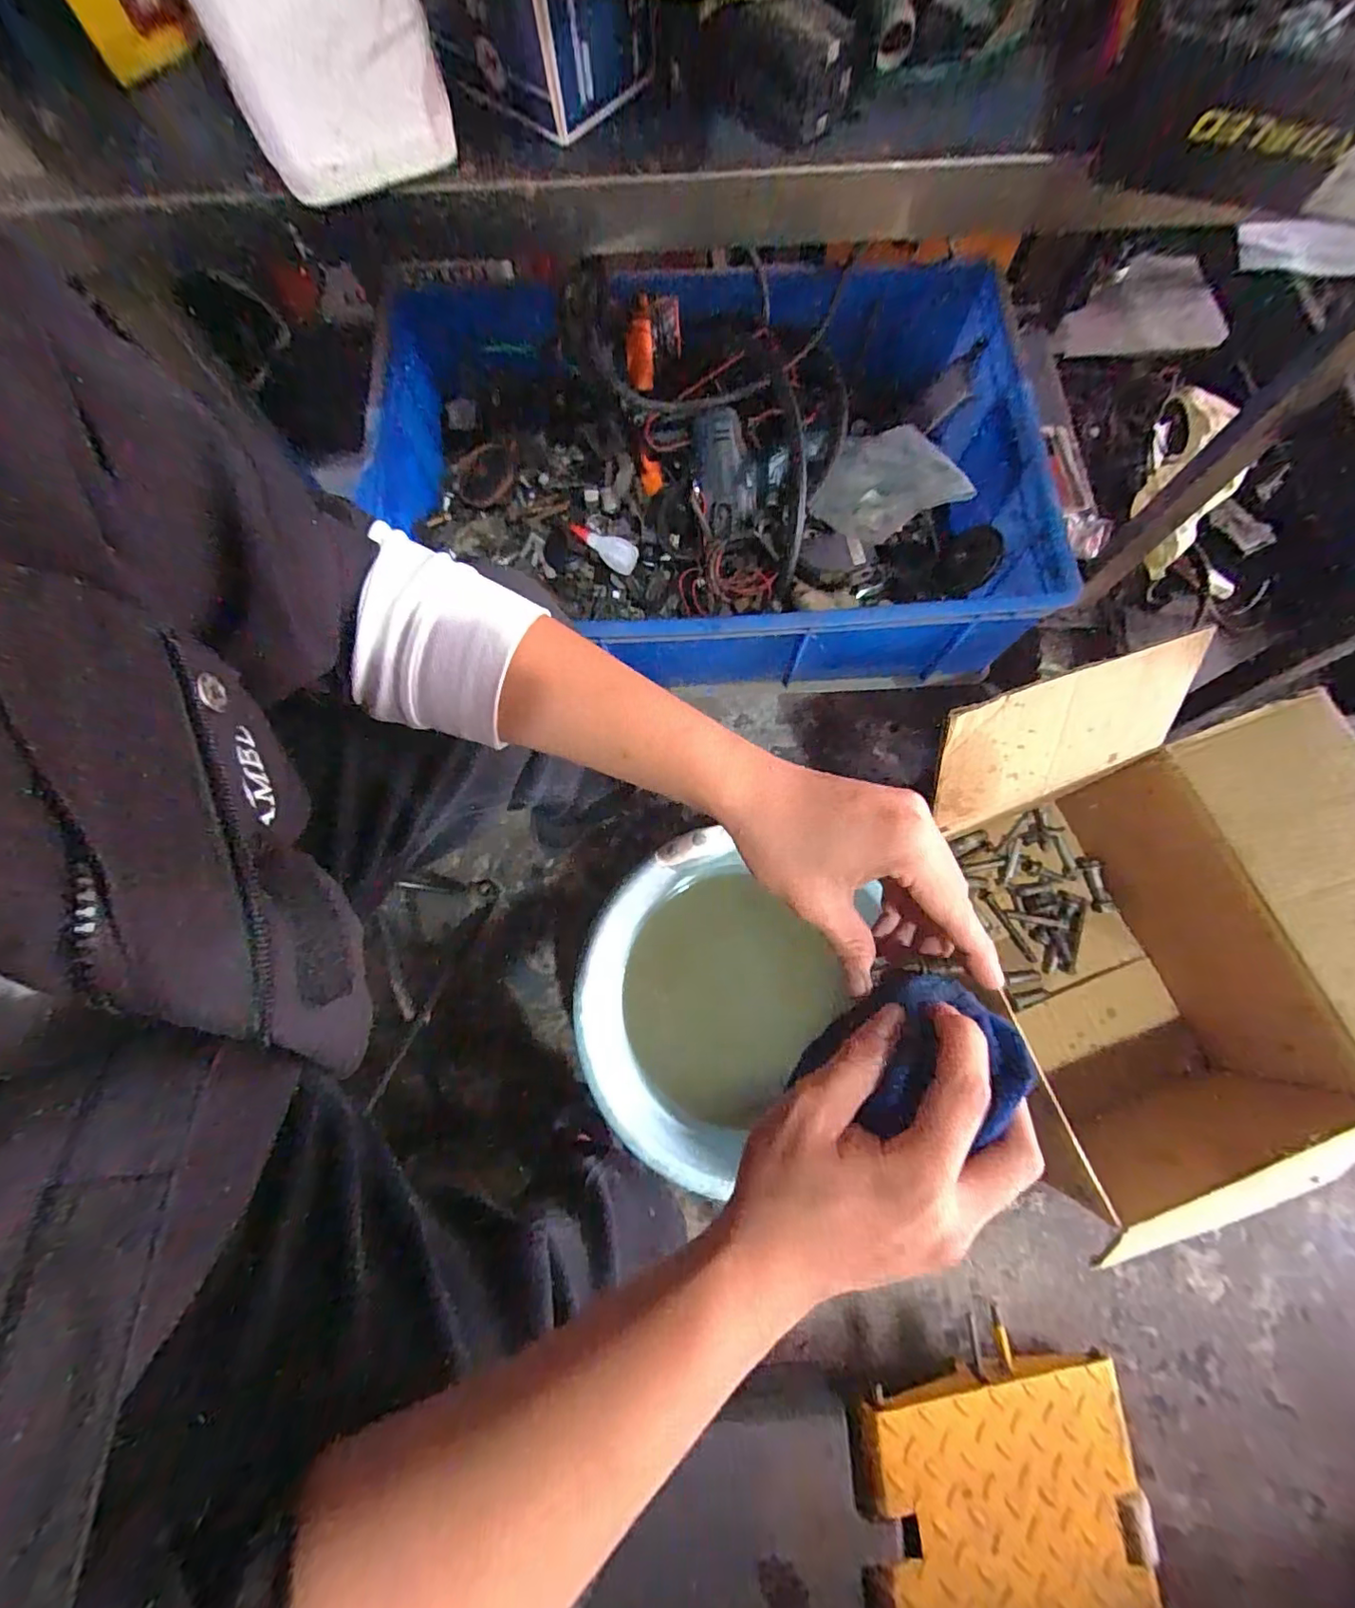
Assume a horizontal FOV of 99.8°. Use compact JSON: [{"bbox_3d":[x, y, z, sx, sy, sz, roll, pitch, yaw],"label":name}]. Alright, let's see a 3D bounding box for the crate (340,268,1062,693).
[{"bbox_3d":[0.033,-0.347,0.637,0.685,0.172,0.418,-4,74,0],"label":"crate"}]

